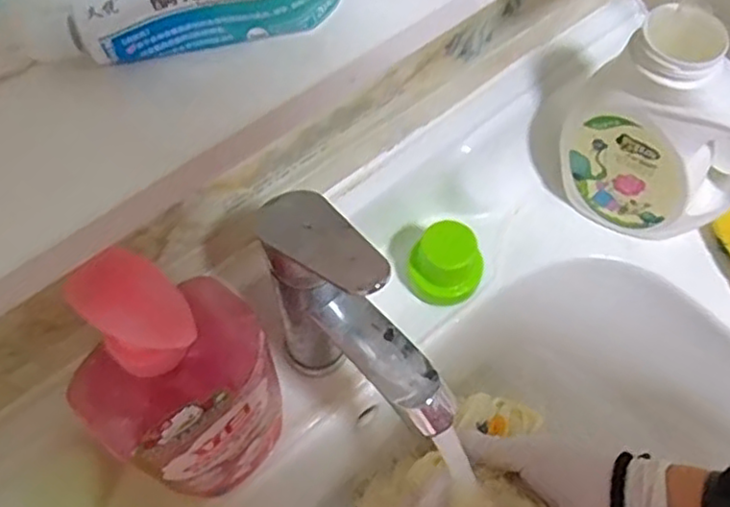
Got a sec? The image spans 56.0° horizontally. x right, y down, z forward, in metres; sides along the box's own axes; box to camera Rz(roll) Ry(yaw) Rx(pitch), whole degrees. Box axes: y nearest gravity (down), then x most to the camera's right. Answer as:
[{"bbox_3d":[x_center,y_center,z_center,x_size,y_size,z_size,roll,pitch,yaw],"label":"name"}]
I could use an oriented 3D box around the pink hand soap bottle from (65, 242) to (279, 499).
[{"bbox_3d":[-0.092,0.066,0.357,0.057,0.223,0.088,39,67,20],"label":"pink hand soap bottle"}]

